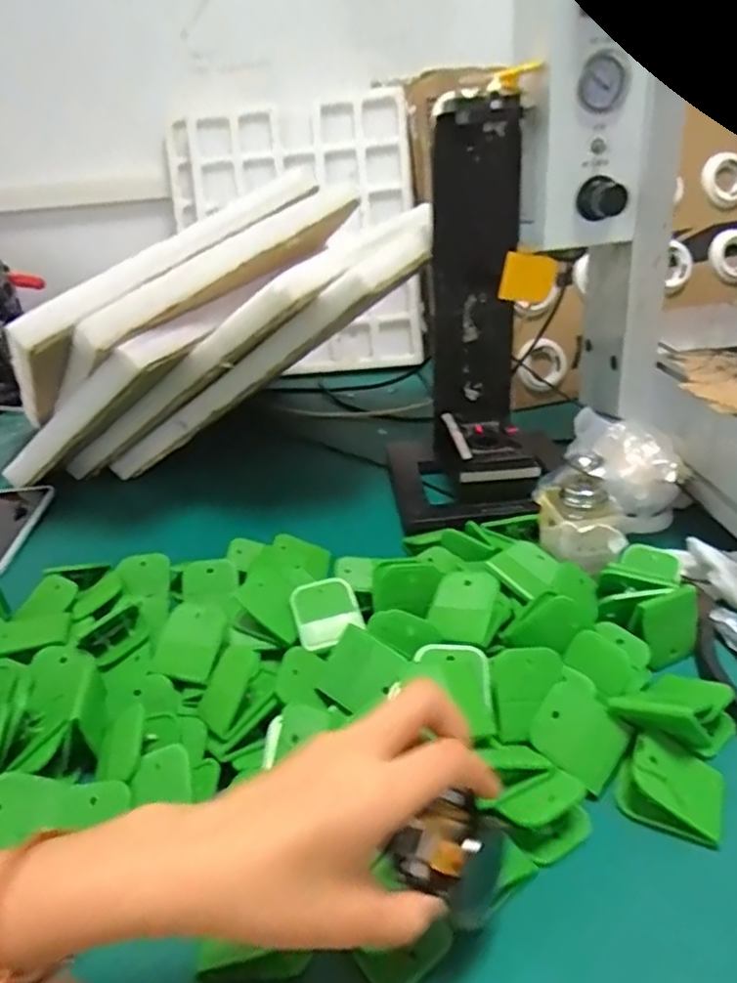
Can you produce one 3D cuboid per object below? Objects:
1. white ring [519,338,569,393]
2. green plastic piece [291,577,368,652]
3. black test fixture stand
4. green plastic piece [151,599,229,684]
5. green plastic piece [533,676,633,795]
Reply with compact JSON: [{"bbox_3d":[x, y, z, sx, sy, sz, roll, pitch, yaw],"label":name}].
[{"bbox_3d":[0.246,-0.177,0.902,0.075,0.077,0.018,26,-10,-15],"label":"white ring"},{"bbox_3d":[-0.031,0.089,0.479,0.046,0.004,0.049,-14,67,-18],"label":"green plastic piece"},{"bbox_3d":[0.091,-0.155,0.633,0.147,0.352,0.163,-5,30,0],"label":"black test fixture stand"},{"bbox_3d":[-0.128,0.107,0.464,0.046,0.006,0.056,8,58,14],"label":"green plastic piece"},{"bbox_3d":[0.131,0.150,0.398,0.054,0.004,0.049,36,71,11],"label":"green plastic piece"}]

